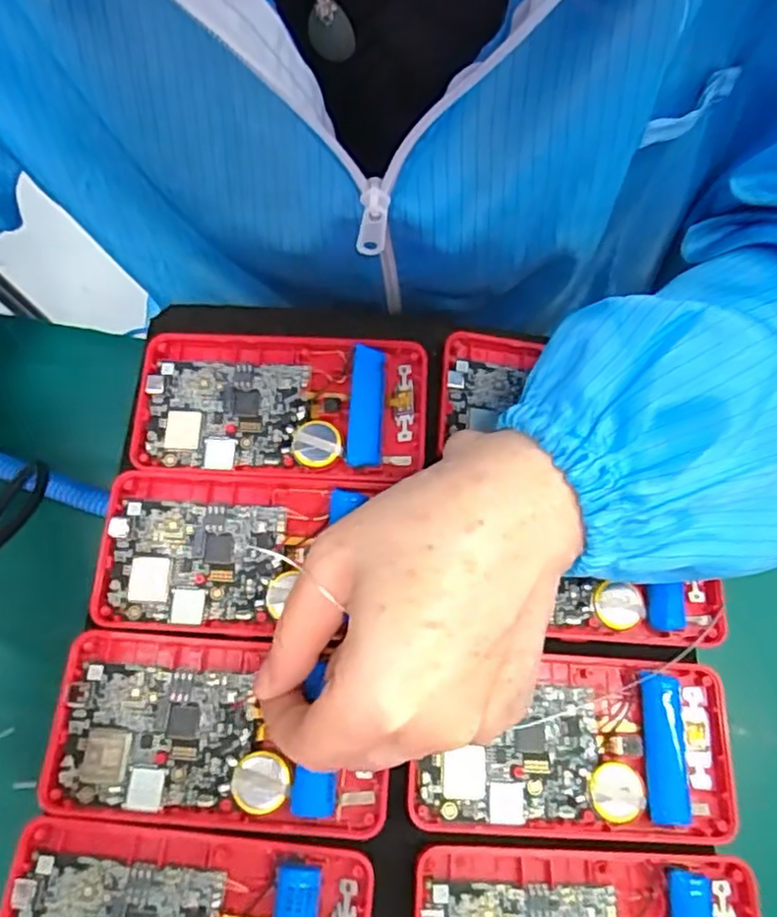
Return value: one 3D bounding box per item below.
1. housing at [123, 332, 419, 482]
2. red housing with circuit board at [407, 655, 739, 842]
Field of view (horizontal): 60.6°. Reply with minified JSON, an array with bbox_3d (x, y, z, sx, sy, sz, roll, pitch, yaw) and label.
[{"bbox_3d":[-0.045,-0.024,0.278,0.119,0.012,0.062,3,69,-2],"label":"housing"},{"bbox_3d":[0.068,0.106,0.248,0.118,0.011,0.060,4,69,-2],"label":"red housing with circuit board"}]

